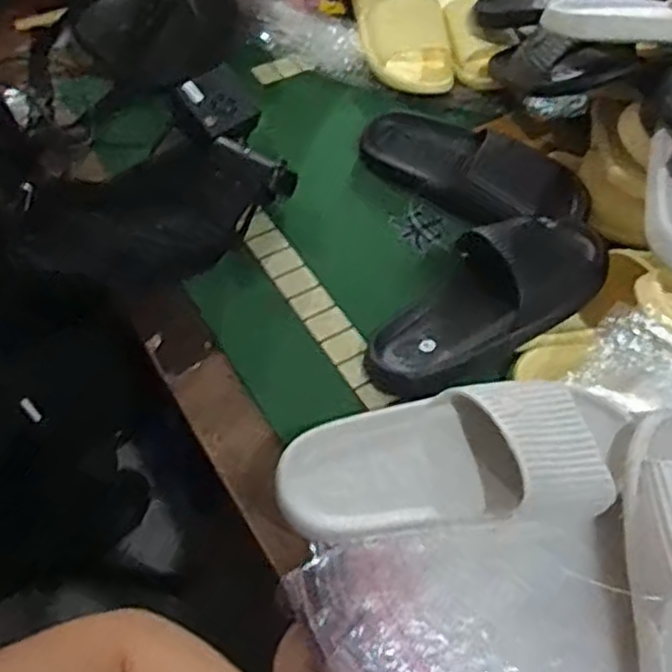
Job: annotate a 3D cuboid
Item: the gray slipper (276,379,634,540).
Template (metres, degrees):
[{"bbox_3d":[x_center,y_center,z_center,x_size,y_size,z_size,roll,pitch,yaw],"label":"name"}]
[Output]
[{"bbox_3d":[0.094,0.088,0.516,0.271,0.060,0.107,-1,56,-5],"label":"gray slipper"}]

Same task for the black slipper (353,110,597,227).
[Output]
[{"bbox_3d":[0.143,-0.184,0.771,0.264,0.062,0.092,26,57,28],"label":"black slipper"}]

